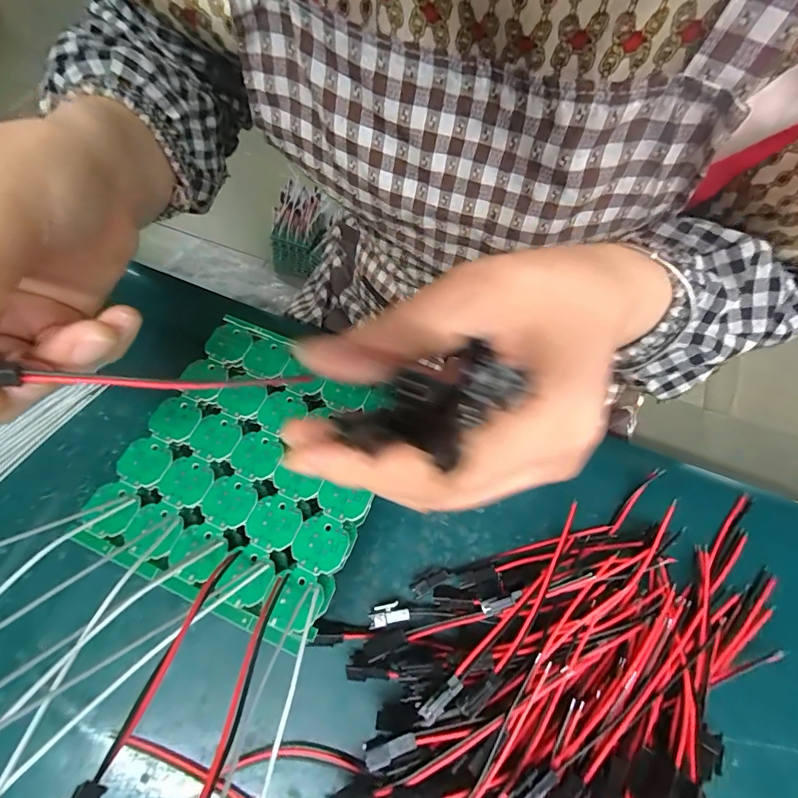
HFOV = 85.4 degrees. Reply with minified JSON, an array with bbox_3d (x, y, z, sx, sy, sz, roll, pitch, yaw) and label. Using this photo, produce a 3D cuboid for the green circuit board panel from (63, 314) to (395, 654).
[{"bbox_3d":[-0.064,0.027,0.192,0.108,0.004,0.116,21,66,10],"label":"green circuit board panel"}]

